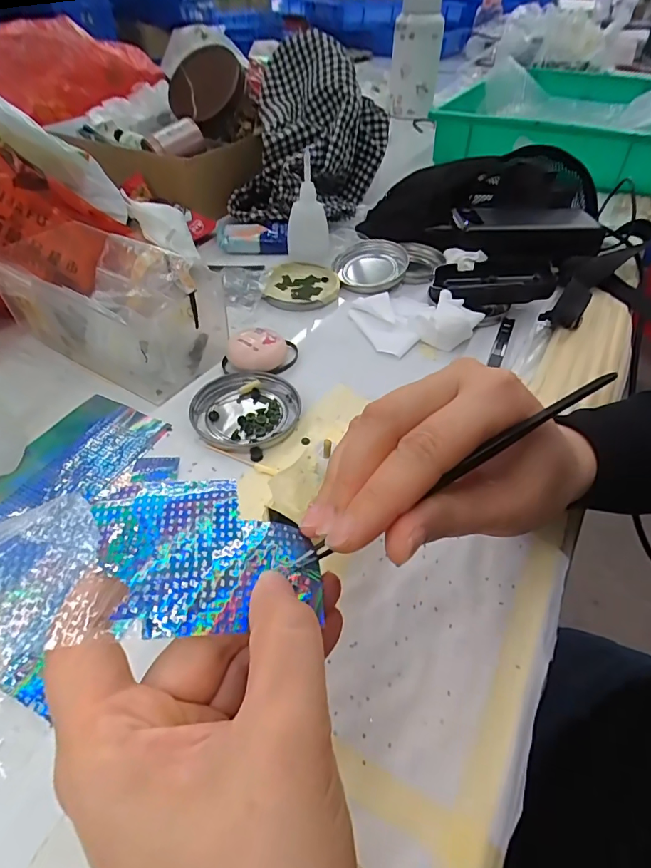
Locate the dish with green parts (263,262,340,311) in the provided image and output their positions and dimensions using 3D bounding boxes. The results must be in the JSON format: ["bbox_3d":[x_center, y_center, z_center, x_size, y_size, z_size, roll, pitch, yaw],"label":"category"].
[{"bbox_3d":[-0.022,-0.149,0.464,0.071,0.012,0.081,6,47,4],"label":"dish with green parts"}]

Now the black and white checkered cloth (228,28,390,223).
[{"bbox_3d":[-0.018,-0.363,0.559,0.177,0.151,0.193,4,47,2],"label":"black and white checkered cloth"}]

